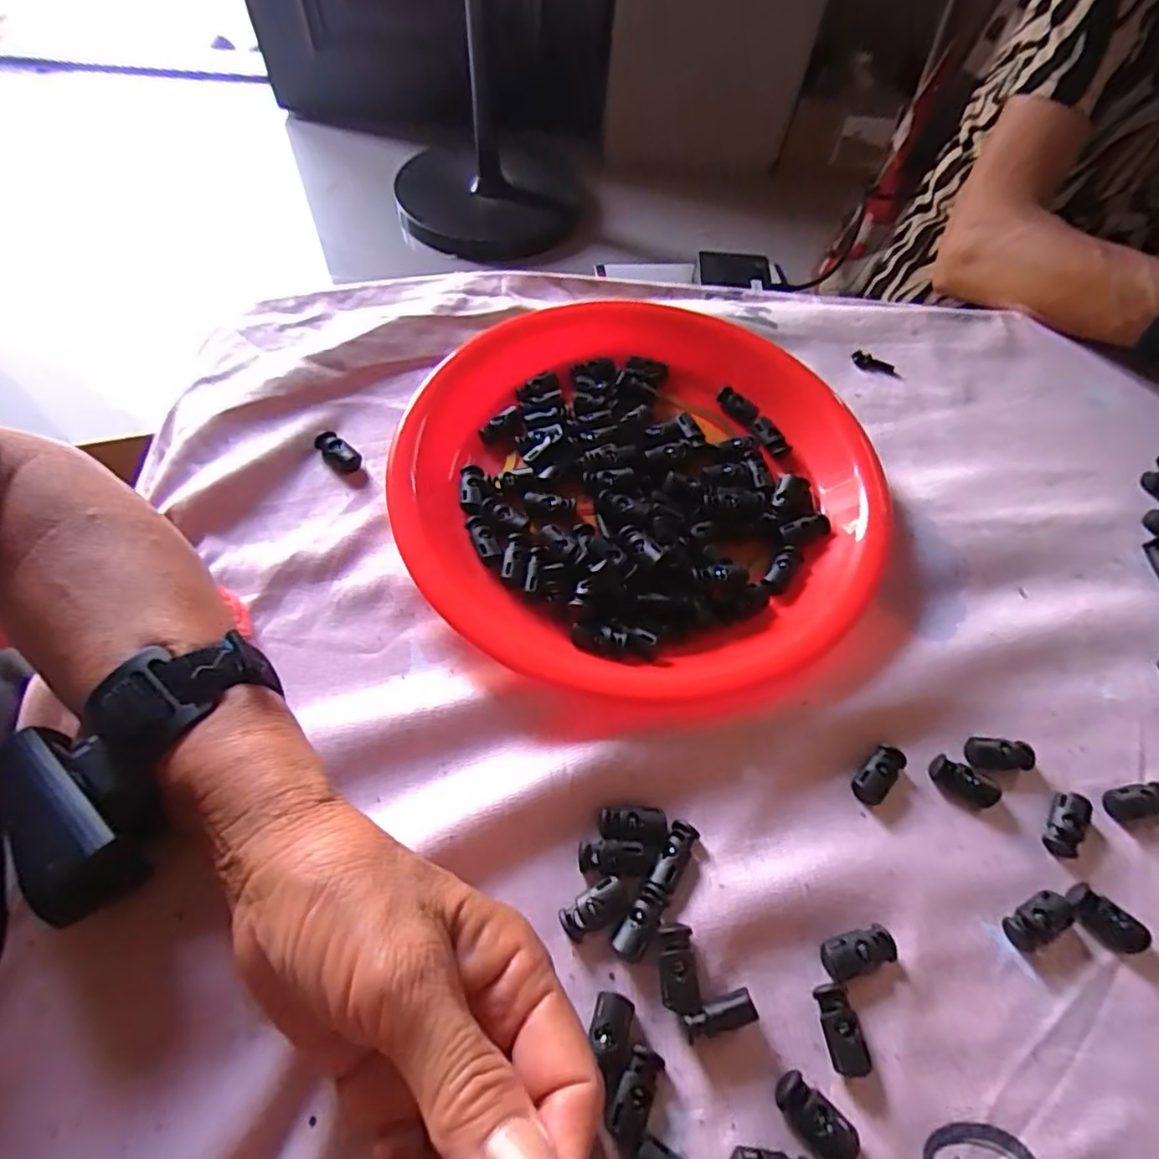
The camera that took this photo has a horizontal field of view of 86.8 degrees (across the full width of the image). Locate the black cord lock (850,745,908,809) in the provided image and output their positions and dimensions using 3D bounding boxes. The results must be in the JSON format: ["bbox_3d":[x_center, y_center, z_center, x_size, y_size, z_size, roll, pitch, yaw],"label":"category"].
[{"bbox_3d":[0.134,0.088,0.275,0.029,0.006,0.014,-40,69,-22],"label":"black cord lock"}]

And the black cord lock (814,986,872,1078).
[{"bbox_3d":[0.097,0.166,0.227,0.012,0.009,0.028,-8,61,-7],"label":"black cord lock"}]

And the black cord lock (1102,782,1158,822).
[{"bbox_3d":[0.251,0.100,0.276,0.029,0.008,0.014,-7,61,-7],"label":"black cord lock"}]

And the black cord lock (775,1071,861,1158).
[{"bbox_3d":[0.083,0.188,0.214,0.014,0.007,0.029,-39,69,-22],"label":"black cord lock"}]

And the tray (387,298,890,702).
[{"bbox_3d":[0.035,-0.058,0.337,0.252,0.025,0.248,1,60,-2],"label":"tray"}]

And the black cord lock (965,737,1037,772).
[{"bbox_3d":[0.194,0.080,0.283,0.029,0.006,0.014,2,60,-2],"label":"black cord lock"}]

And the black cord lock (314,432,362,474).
[{"bbox_3d":[-0.135,-0.071,0.342,0.026,0.011,0.015,37,65,17],"label":"black cord lock"}]

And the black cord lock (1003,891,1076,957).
[{"bbox_3d":[0.188,0.139,0.250,0.029,0.008,0.013,-24,64,-16],"label":"black cord lock"}]

